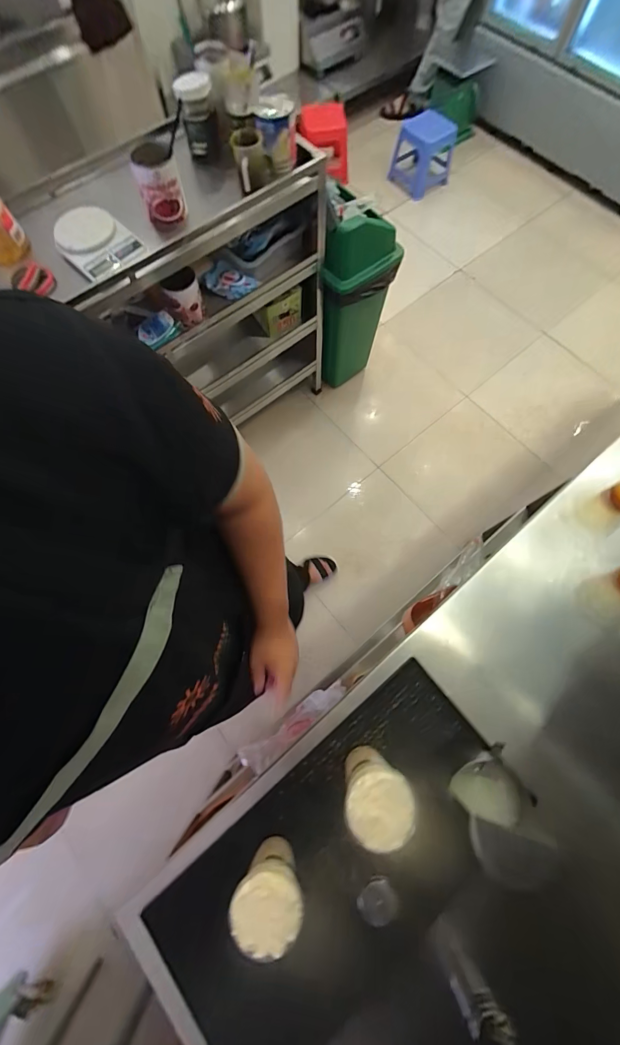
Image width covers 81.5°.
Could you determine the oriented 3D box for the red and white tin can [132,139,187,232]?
[{"bbox_3d":[-0.357,-0.800,0.863,0.097,0.127,0.113,-19,73,-5],"label":"red and white tin can"}]

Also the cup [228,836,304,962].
[{"bbox_3d":[-0.055,0.526,0.522,0.090,0.133,0.081,5,72,3],"label":"cup"}]

